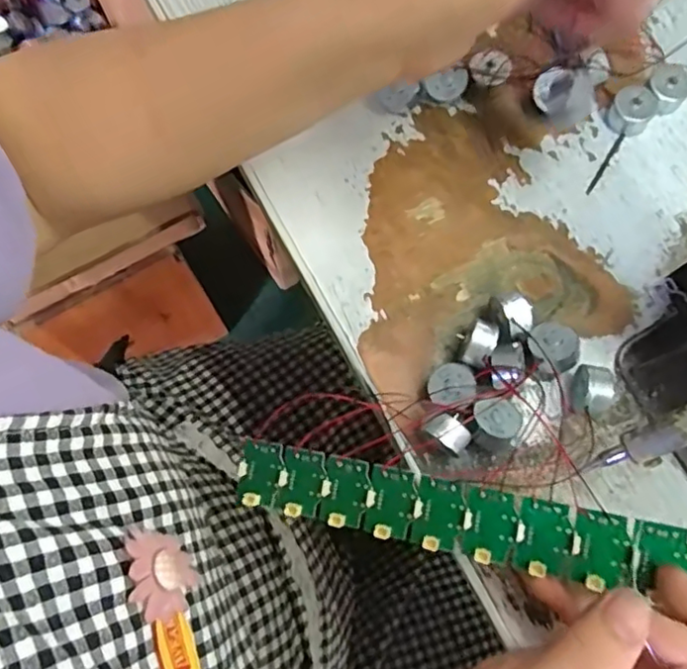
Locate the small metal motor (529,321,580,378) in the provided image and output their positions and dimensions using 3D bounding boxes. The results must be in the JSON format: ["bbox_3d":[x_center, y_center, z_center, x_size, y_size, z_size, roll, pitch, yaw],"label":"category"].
[{"bbox_3d":[0.105,0.007,0.302,0.026,0.018,0.025,0,76,1],"label":"small metal motor"}]

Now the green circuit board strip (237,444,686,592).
[{"bbox_3d":[0.041,0.080,0.266,0.192,0.006,0.030,7,76,18],"label":"green circuit board strip"}]

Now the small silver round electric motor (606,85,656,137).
[{"bbox_3d":[0.161,-0.124,0.335,0.022,0.014,0.023,0,76,1],"label":"small silver round electric motor"}]

